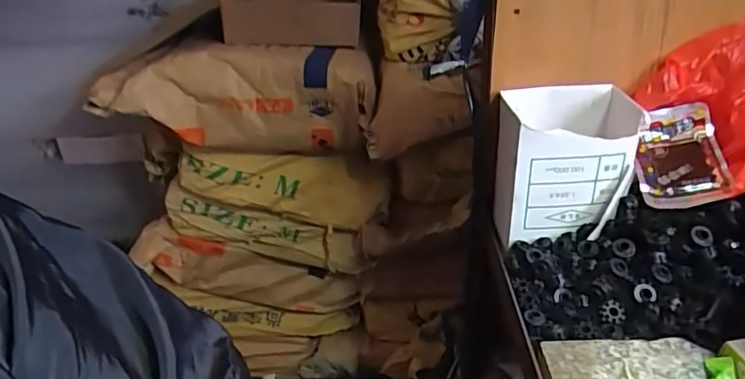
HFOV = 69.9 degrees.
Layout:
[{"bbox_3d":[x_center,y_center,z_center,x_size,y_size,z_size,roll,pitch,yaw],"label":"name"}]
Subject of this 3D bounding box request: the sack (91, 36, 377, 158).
[{"bbox_3d":[-0.257,-0.163,1.019,0.519,0.191,0.146,-3,30,3],"label":"sack"}]

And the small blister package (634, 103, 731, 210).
[{"bbox_3d":[0.290,-0.030,0.507,0.071,0.019,0.101,-6,60,18],"label":"small blister package"}]

